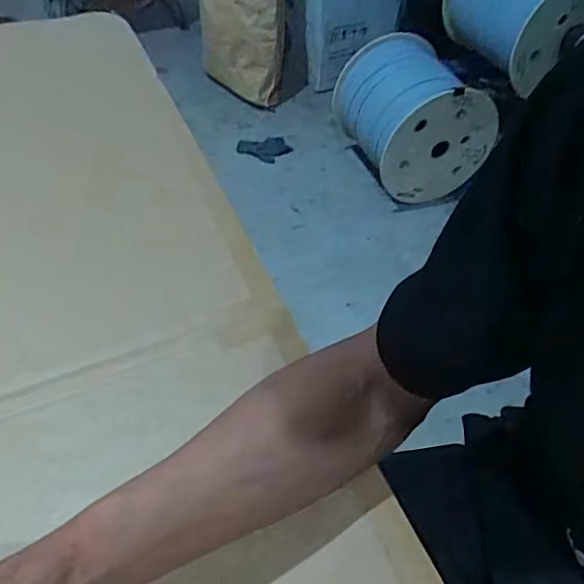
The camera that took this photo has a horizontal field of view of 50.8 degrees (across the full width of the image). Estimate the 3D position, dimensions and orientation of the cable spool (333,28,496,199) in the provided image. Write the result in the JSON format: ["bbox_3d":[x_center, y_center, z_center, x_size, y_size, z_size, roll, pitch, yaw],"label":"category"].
[{"bbox_3d":[0.328,-0.532,1.765,0.375,0.327,0.421,-9,49,-10],"label":"cable spool"}]

